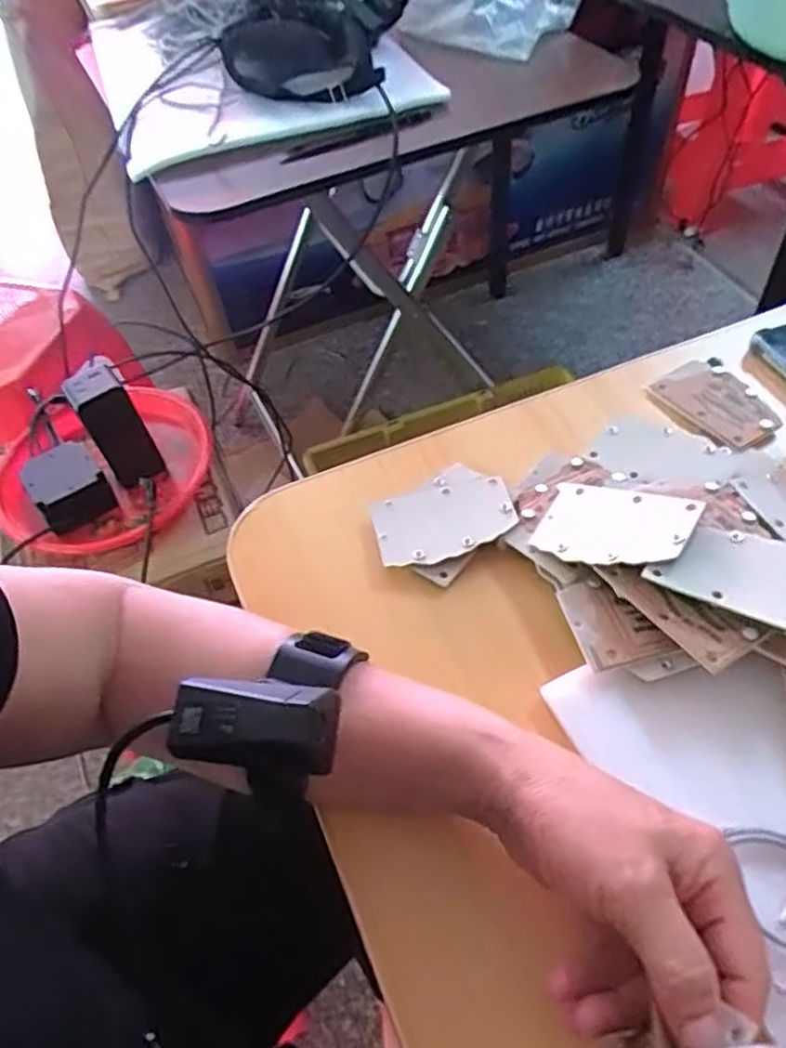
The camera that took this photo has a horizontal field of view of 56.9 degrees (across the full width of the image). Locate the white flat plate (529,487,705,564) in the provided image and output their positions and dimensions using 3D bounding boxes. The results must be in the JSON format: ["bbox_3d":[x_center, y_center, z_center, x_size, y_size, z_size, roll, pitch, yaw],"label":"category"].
[{"bbox_3d":[0.123,0.001,0.408,0.084,0.005,0.052,8,52,42],"label":"white flat plate"}]

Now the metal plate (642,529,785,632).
[{"bbox_3d":[0.181,0.025,0.371,0.082,0.006,0.053,25,54,24],"label":"metal plate"}]

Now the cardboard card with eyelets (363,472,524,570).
[{"bbox_3d":[0.031,-0.003,0.444,0.085,0.006,0.052,-15,49,-3],"label":"cardboard card with eyelets"}]

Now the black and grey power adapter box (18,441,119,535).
[{"bbox_3d":[-0.353,-0.043,0.786,0.074,0.038,0.091,-34,57,-19],"label":"black and grey power adapter box"}]

